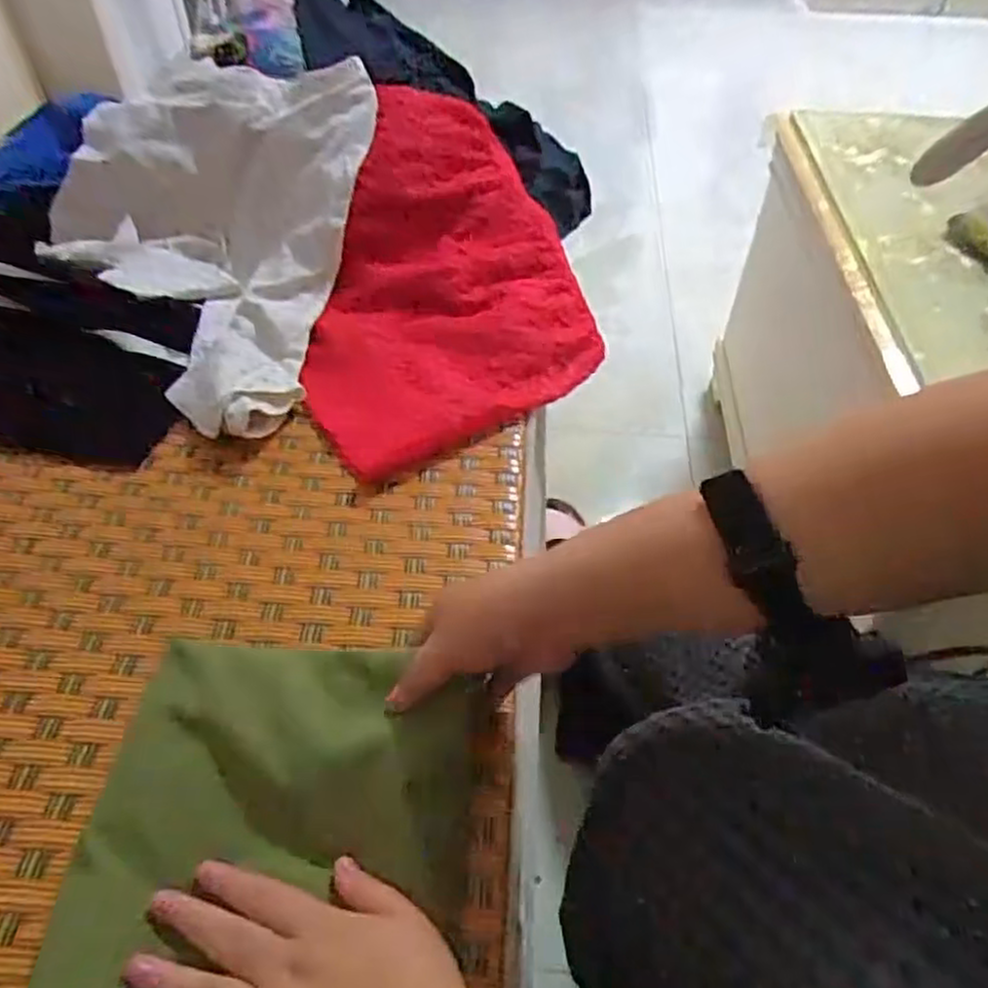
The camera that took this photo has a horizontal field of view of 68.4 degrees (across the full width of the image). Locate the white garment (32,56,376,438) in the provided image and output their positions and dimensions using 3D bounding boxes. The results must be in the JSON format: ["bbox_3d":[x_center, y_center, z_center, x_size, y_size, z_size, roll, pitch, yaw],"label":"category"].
[{"bbox_3d":[-0.294,-0.262,0.715,0.285,0.135,0.436,5,49,4],"label":"white garment"}]

